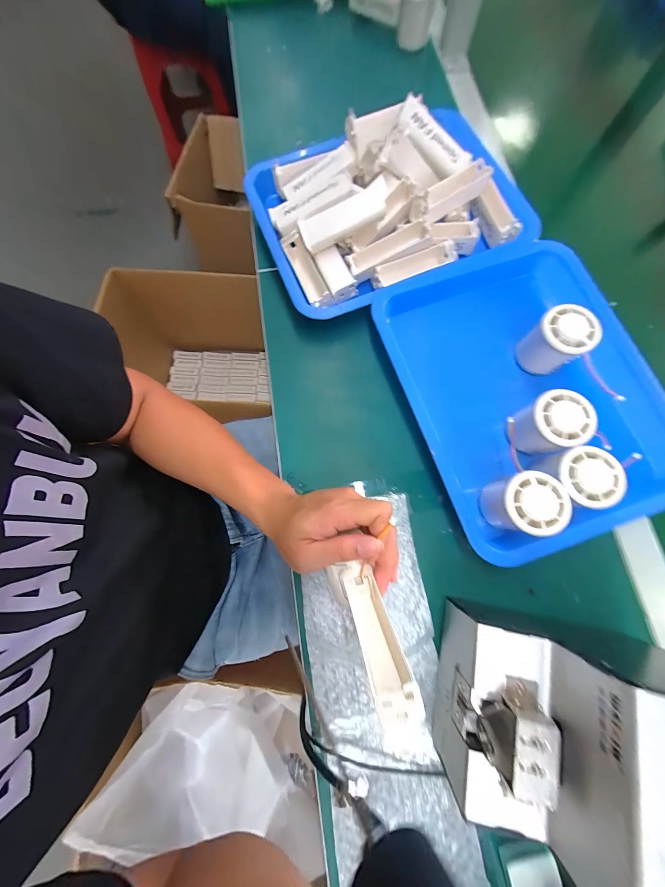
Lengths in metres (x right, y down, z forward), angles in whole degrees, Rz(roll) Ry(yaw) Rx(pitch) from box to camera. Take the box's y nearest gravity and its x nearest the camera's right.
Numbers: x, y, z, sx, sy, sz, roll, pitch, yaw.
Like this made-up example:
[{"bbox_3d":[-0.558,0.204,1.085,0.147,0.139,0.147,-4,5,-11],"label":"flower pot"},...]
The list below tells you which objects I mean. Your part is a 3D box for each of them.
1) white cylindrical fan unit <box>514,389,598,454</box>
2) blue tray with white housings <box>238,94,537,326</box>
[{"bbox_3d":[0.225,-0.019,0.309,0.056,0.053,0.056,0,75,-1],"label":"white cylindrical fan unit"},{"bbox_3d":[0.066,-0.322,0.378,0.317,0.081,0.270,-22,77,-6],"label":"blue tray with white housings"}]

